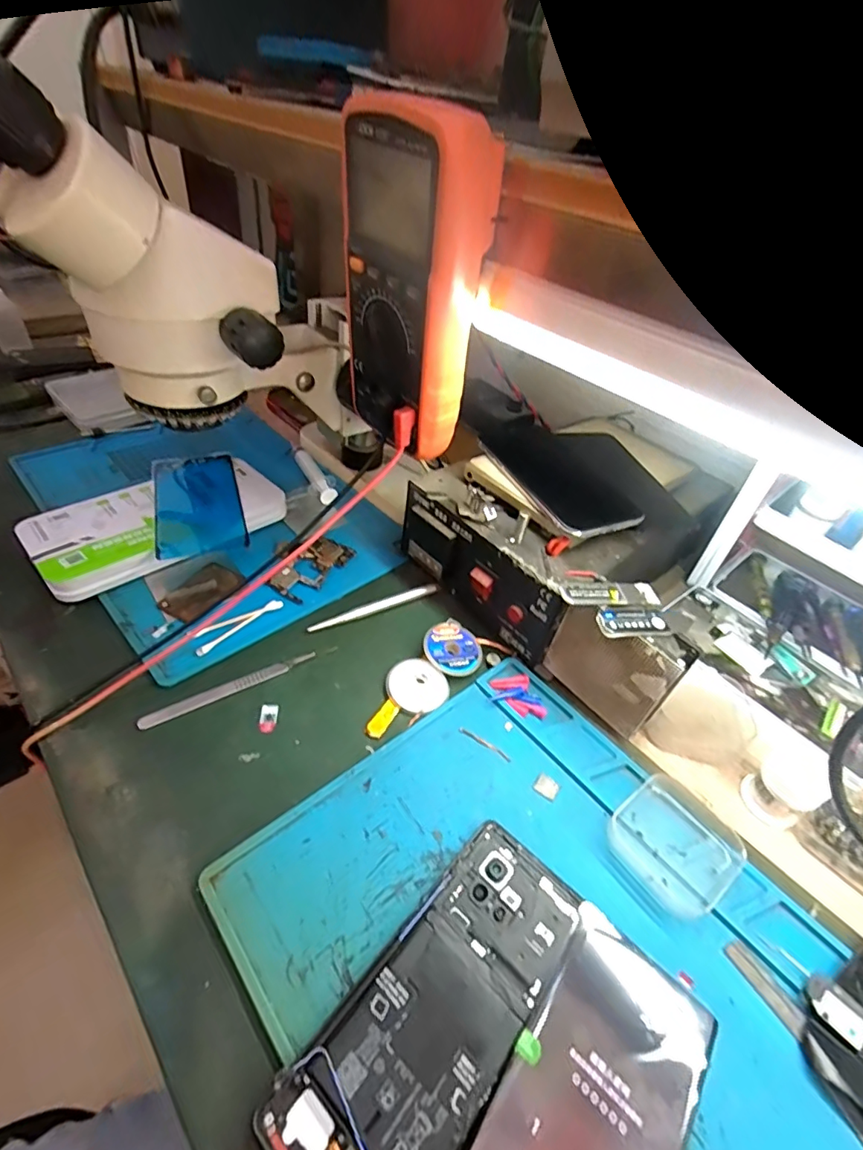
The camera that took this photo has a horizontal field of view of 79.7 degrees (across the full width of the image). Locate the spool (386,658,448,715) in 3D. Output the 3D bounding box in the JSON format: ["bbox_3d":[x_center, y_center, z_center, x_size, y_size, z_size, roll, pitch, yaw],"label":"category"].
[{"bbox_3d":[-0.012,0.079,0.371,0.043,0.009,0.039,34,49,26],"label":"spool"}]

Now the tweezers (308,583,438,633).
[{"bbox_3d":[-0.046,0.025,0.429,0.116,0.004,0.011,-17,48,-24],"label":"tweezers"}]

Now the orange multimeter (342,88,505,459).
[{"bbox_3d":[-0.011,-0.163,0.305,0.054,0.168,0.087,-16,48,-25],"label":"orange multimeter"}]

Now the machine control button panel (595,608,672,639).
[{"bbox_3d":[0.125,0.029,0.321,0.046,0.004,0.019,-1,43,-11],"label":"machine control button panel"}]

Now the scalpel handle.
[{"bbox_3d":[-0.138,0.077,0.359,0.118,0.005,0.010,-22,50,-28],"label":"scalpel handle"}]

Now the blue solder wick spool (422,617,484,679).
[{"bbox_3d":[0.016,0.057,0.397,0.045,0.009,0.045,11,48,-12],"label":"blue solder wick spool"}]

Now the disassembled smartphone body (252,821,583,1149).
[{"bbox_3d":[0.007,0.198,0.240,0.068,0.010,0.163,32,48,24],"label":"disassembled smartphone body"}]

